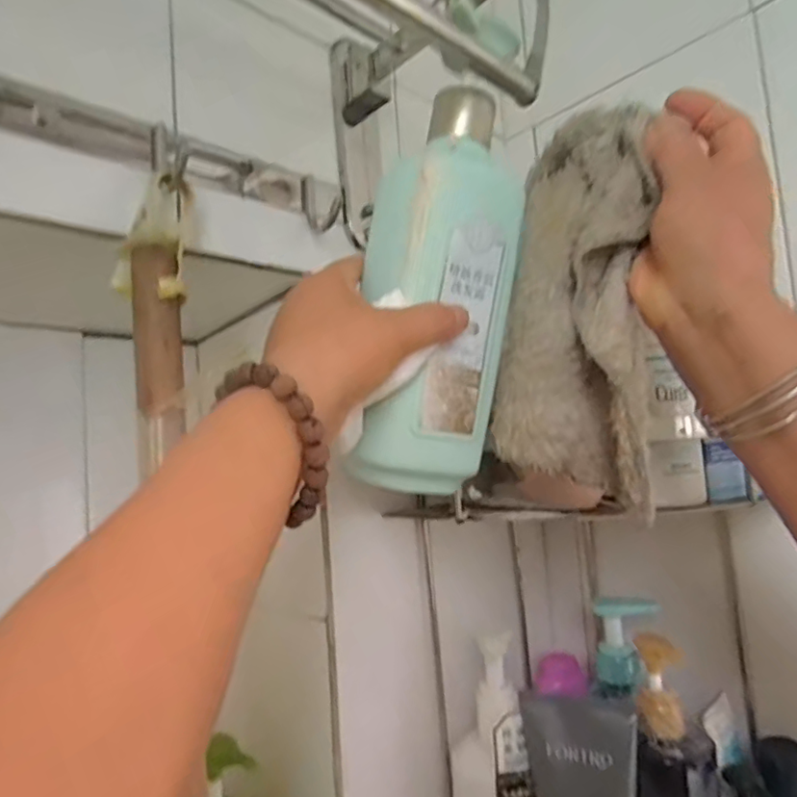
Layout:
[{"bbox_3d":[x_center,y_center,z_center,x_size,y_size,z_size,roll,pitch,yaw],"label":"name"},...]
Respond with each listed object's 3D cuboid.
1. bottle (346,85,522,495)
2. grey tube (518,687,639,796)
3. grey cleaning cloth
[{"bbox_3d":[0.017,-0.064,0.327,0.086,0.224,0.051,7,-1,-25],"label":"bottle"},{"bbox_3d":[0.121,0.269,0.369,0.069,0.139,0.038,-6,-5,11],"label":"grey tube"},{"bbox_3d":[0.096,-0.051,0.309,0.084,0.198,0.039,2,1,43],"label":"grey cleaning cloth"}]

